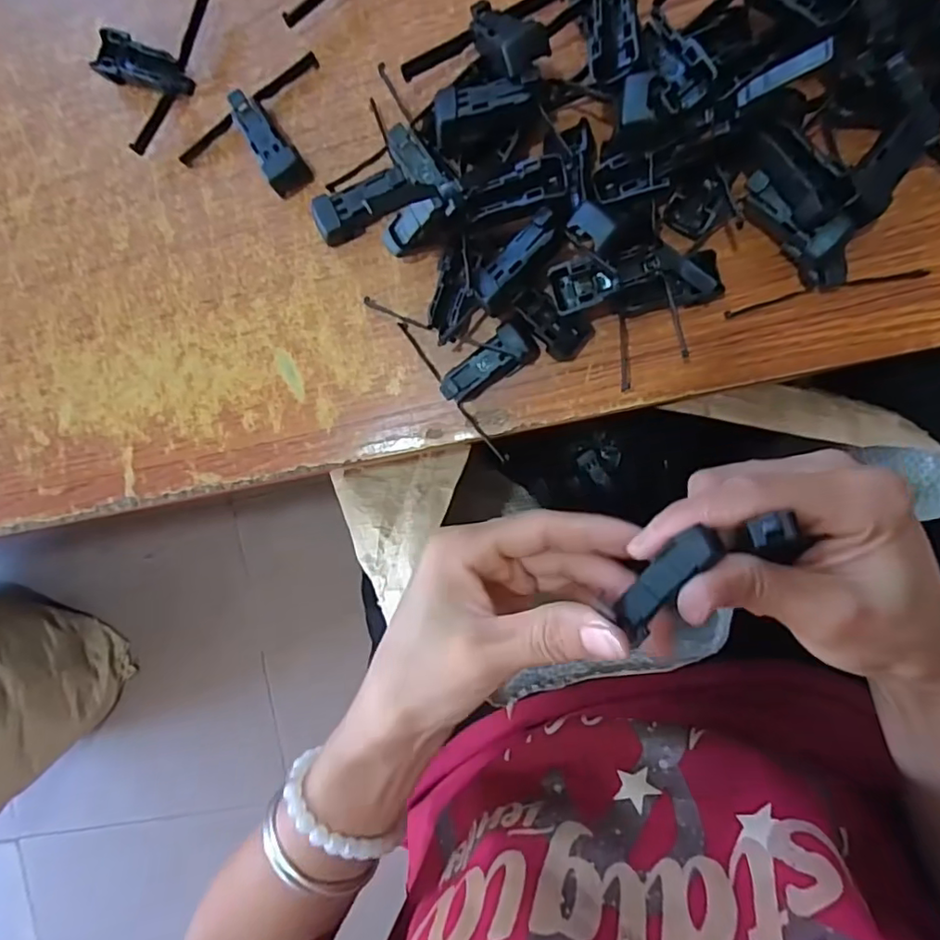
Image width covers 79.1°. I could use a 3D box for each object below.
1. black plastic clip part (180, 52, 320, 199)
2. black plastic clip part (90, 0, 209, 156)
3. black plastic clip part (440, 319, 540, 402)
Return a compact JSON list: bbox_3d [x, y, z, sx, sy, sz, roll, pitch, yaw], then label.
[{"bbox_3d":[-0.100,-0.166,0.283,0.081,0.015,0.052,-38,88,6],"label":"black plastic clip part"},{"bbox_3d":[-0.161,-0.207,0.287,0.044,0.014,0.081,36,95,4],"label":"black plastic clip part"},{"bbox_3d":[0.009,-0.050,0.275,0.050,0.015,0.020,-37,88,6],"label":"black plastic clip part"}]

